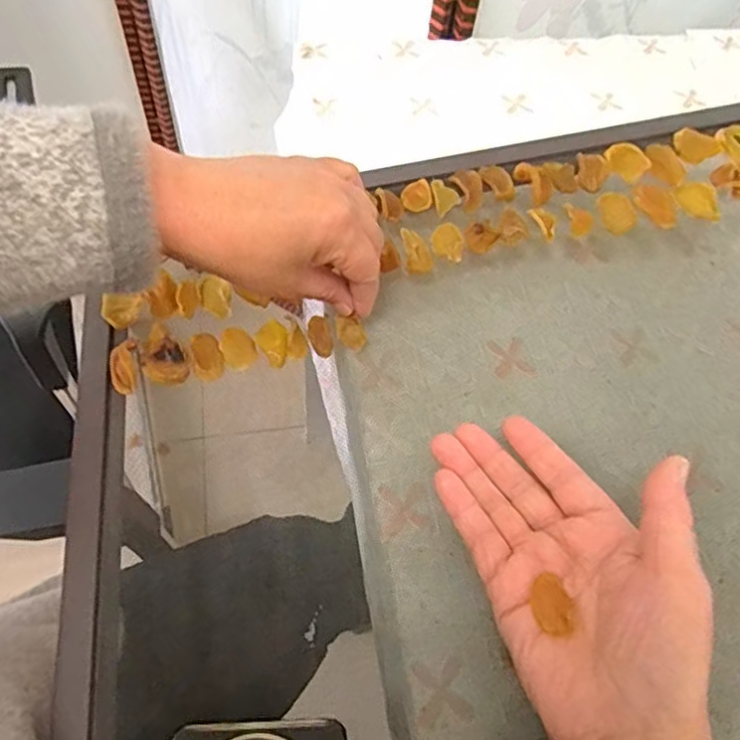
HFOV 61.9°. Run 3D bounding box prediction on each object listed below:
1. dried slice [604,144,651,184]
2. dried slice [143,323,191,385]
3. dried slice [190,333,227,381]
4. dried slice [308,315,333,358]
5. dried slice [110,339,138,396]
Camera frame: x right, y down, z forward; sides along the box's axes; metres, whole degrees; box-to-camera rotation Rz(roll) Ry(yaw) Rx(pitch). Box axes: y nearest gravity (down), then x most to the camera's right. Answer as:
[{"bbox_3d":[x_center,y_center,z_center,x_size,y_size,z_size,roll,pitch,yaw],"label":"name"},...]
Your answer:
[{"bbox_3d":[0.174,-0.141,0.417,0.023,0.007,0.028,-32,65,-23],"label":"dried slice"},{"bbox_3d":[-0.123,-0.010,0.367,0.024,0.005,0.040,-17,60,-14],"label":"dried slice"},{"bbox_3d":[-0.098,-0.008,0.371,0.017,0.004,0.030,-14,74,-18],"label":"dried slice"},{"bbox_3d":[-0.030,-0.020,0.372,0.012,0.007,0.025,-15,92,-13],"label":"dried slice"},{"bbox_3d":[-0.145,-0.002,0.362,0.015,0.004,0.034,-8,58,-9],"label":"dried slice"}]

